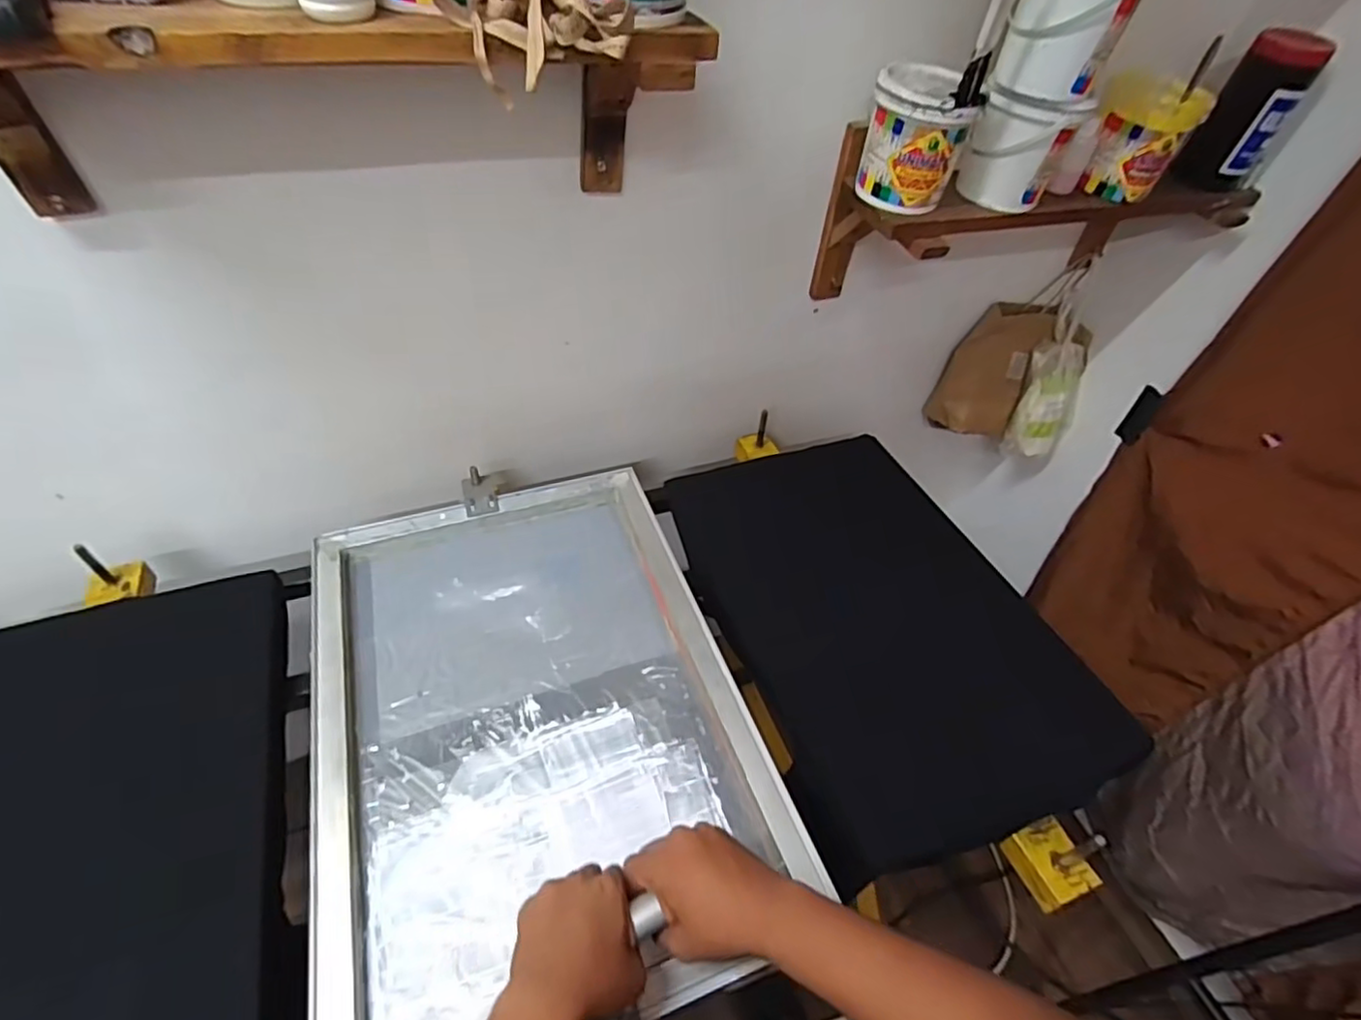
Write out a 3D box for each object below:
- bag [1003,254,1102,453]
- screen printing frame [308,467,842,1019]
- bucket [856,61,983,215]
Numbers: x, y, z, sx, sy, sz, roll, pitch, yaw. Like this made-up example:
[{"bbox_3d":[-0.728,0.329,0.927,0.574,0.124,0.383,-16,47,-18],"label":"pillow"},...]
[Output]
[{"bbox_3d":[0.735,-0.285,1.242,0.126,0.381,0.052,2,24,-4],"label":"bag"},{"bbox_3d":[-0.174,0.225,0.747,0.464,0.040,0.647,-13,51,-17],"label":"screen printing frame"},{"bbox_3d":[0.278,-0.441,0.758,0.113,0.127,0.106,17,48,10],"label":"bucket"}]

